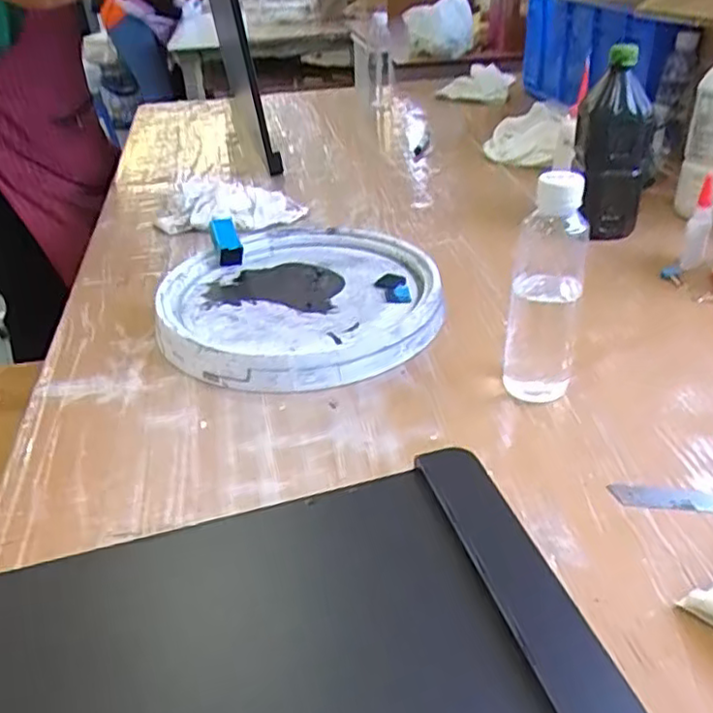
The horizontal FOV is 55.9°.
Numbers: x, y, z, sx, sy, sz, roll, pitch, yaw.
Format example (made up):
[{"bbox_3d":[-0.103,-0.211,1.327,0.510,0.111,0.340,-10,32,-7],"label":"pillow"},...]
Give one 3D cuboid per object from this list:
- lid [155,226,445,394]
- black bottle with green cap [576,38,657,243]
[{"bbox_3d":[-0.060,-0.067,0.714,0.275,0.037,0.297,-2,33,1],"label":"lid"},{"bbox_3d":[0.301,-0.243,0.788,0.082,0.196,0.075,5,34,12],"label":"black bottle with green cap"}]

